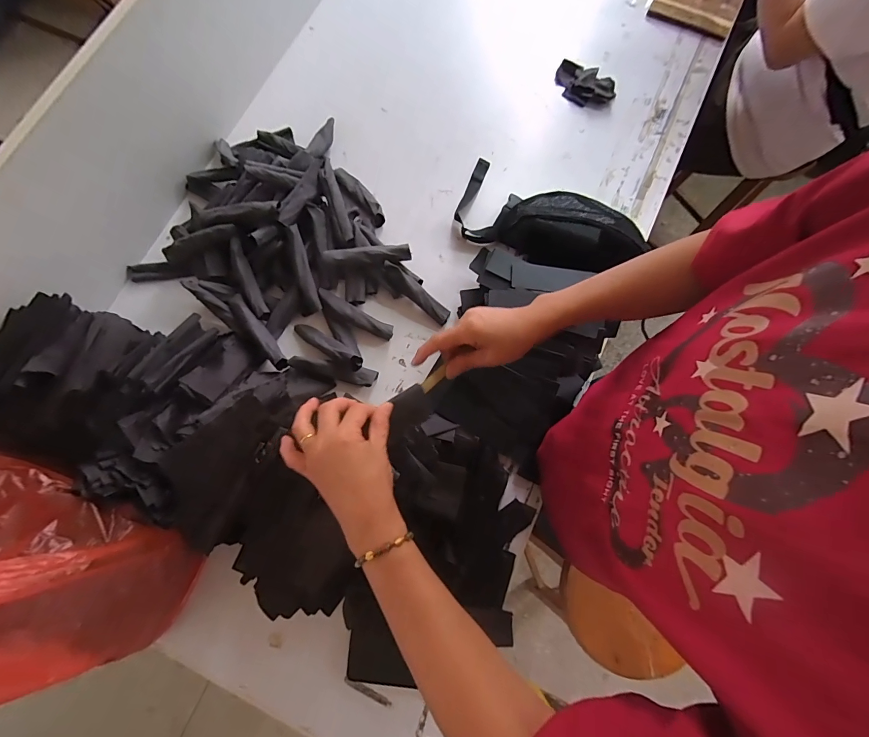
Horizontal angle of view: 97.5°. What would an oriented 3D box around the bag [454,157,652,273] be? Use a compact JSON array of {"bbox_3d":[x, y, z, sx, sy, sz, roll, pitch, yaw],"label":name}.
[{"bbox_3d":[0.207,-0.286,0.716,0.332,0.074,0.170,24,80,5],"label":"bag"}]

